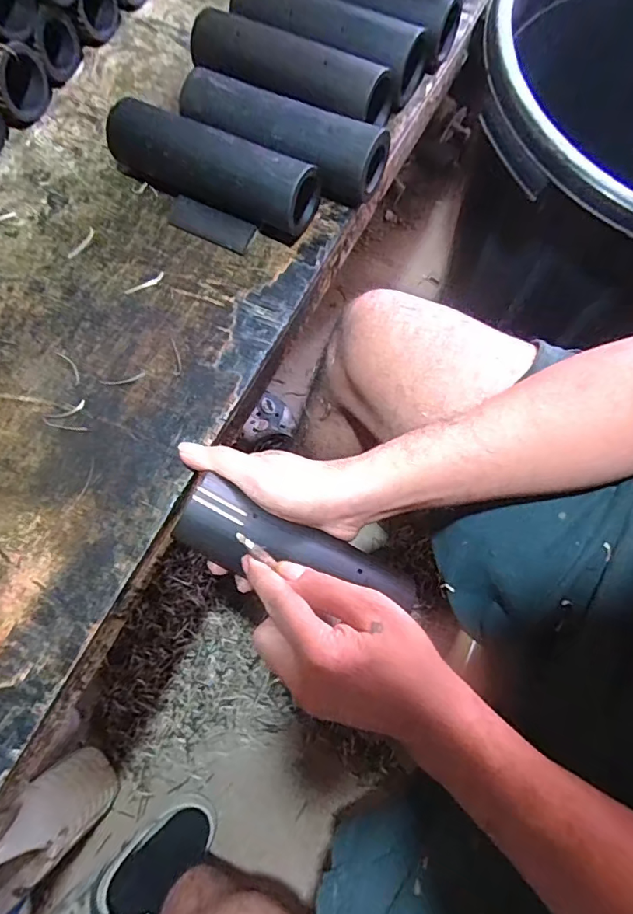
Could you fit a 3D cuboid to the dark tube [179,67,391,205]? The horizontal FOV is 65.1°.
[{"bbox_3d":[-0.031,-0.270,0.429,0.180,0.059,0.059,27,74,9],"label":"dark tube"}]

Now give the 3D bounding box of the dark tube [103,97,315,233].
[{"bbox_3d":[-0.087,-0.244,0.420,0.187,0.058,0.050,25,74,8],"label":"dark tube"}]

